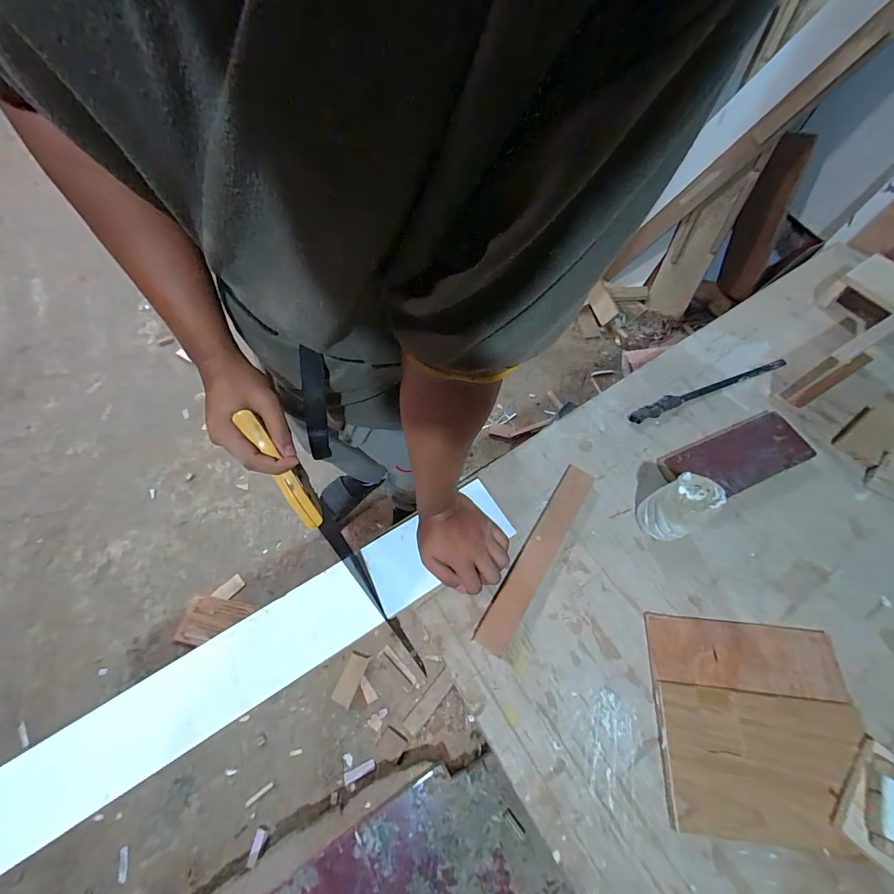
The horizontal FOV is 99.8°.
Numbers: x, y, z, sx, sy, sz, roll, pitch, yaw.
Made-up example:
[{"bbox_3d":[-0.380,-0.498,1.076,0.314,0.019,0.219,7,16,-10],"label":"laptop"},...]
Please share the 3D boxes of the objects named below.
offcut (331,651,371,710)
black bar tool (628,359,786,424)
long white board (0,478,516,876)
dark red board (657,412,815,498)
[{"bbox_3d":[-0.264,0.636,1.034,0.056,0.009,0.122,27,58,-3],"label":"offcut"},{"bbox_3d":[0.445,-0.101,0.637,0.322,0.018,0.027,-20,65,-11],"label":"black bar tool"},{"bbox_3d":[-0.284,0.285,0.448,0.827,0.014,0.096,-30,68,-12],"label":"long white board"},{"bbox_3d":[0.429,0.015,0.561,0.217,0.025,0.090,-20,65,-11],"label":"dark red board"}]

